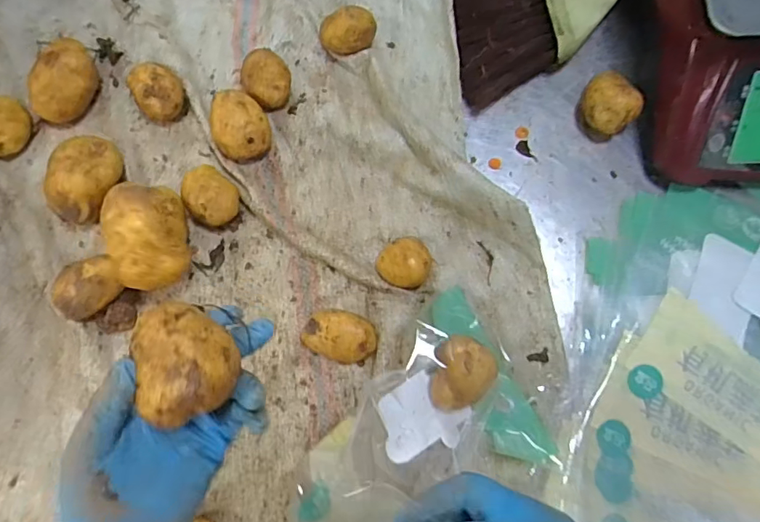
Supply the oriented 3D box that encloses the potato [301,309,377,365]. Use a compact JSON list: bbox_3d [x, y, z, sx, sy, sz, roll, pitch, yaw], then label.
[{"bbox_3d":[-0.037,0.070,0.472,0.065,0.028,0.044,24,79,6],"label":"potato"}]

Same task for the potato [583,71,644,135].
[{"bbox_3d":[0.234,-0.160,0.517,0.054,0.047,0.057,0,78,1],"label":"potato"}]

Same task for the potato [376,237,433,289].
[{"bbox_3d":[0.024,0.005,0.485,0.047,0.035,0.046,0,78,1],"label":"potato"}]

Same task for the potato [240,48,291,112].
[{"bbox_3d":[-0.116,-0.184,0.519,0.045,0.038,0.047,0,78,1],"label":"potato"}]

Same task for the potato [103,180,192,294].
[{"bbox_3d":[-0.213,-0.018,0.473,0.061,0.067,0.095,-12,78,-2],"label":"potato"}]

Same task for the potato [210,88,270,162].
[{"bbox_3d":[-0.139,-0.136,0.508,0.054,0.047,0.065,-16,78,-3],"label":"potato"}]

